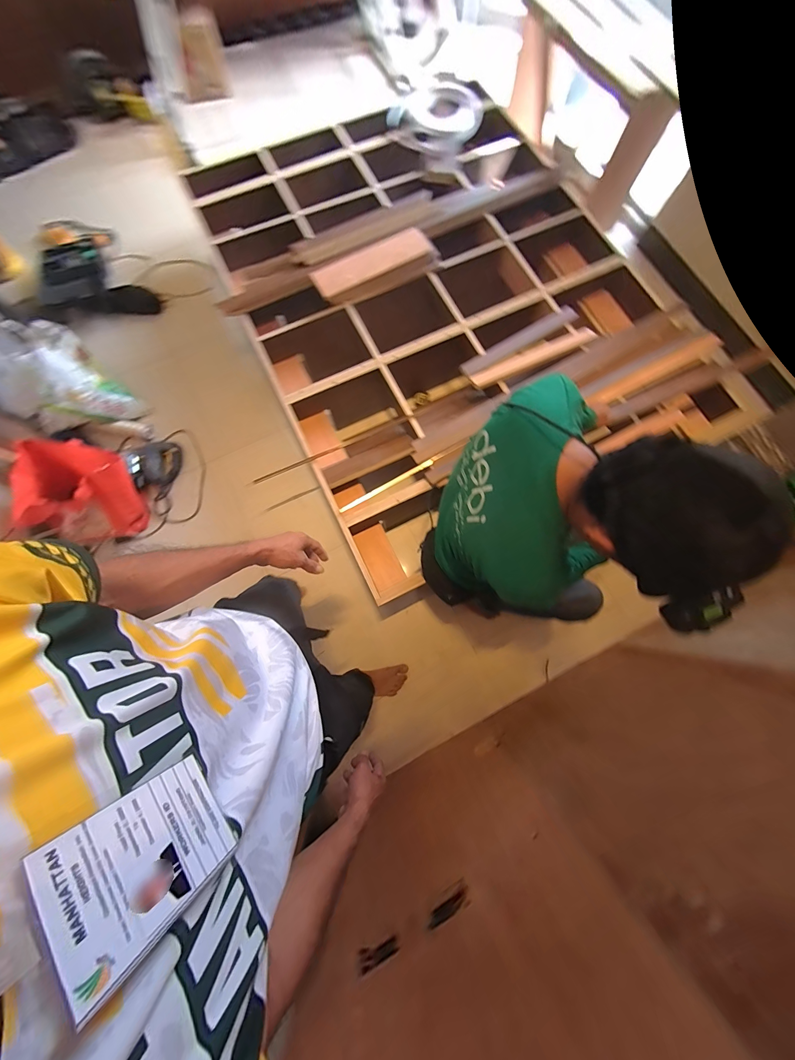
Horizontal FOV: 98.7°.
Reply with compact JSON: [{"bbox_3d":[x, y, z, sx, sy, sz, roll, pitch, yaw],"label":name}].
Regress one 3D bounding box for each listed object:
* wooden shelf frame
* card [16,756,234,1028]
[{"bbox_3d":[0.153,-1.005,1.533,1.546,0.390,1.931,-25,78,-6],"label":"wooden shelf frame"},{"bbox_3d":[-0.116,0.154,0.162,0.004,0.085,0.058,-39,76,2],"label":"card"}]

